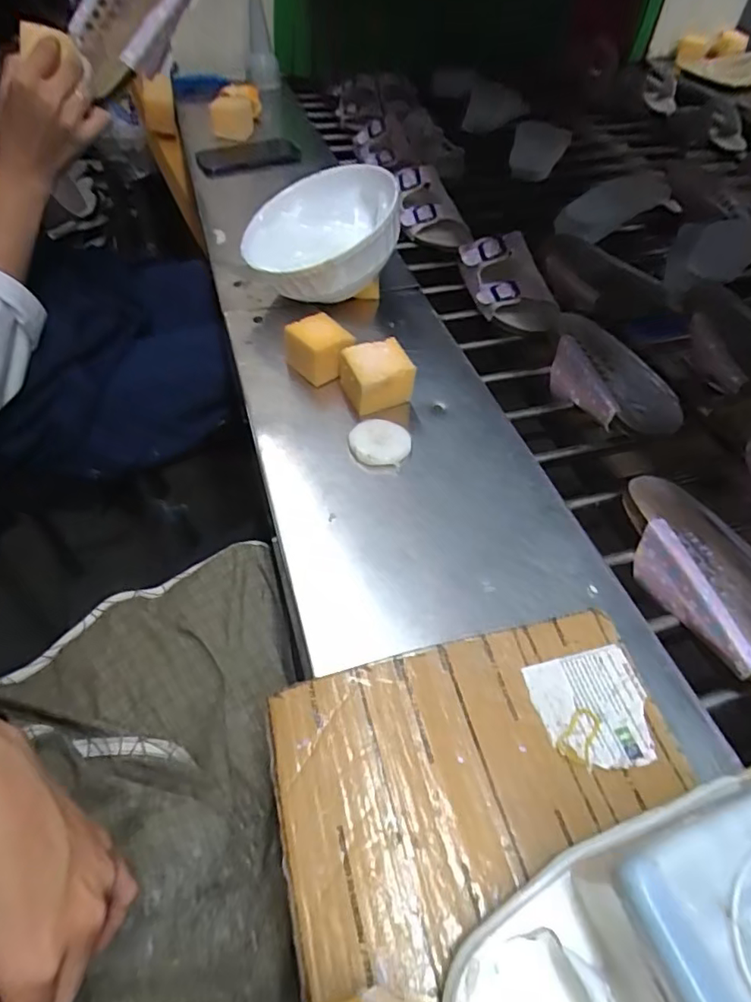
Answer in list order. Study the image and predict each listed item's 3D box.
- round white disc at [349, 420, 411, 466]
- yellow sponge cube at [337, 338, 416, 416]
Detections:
[{"bbox_3d":[0.004,-0.051,0.480,0.053,0.014,0.046,18,51,10],"label":"round white disc"},{"bbox_3d":[0.000,-0.117,0.511,0.059,0.051,0.054,-19,55,-16],"label":"yellow sponge cube"}]

